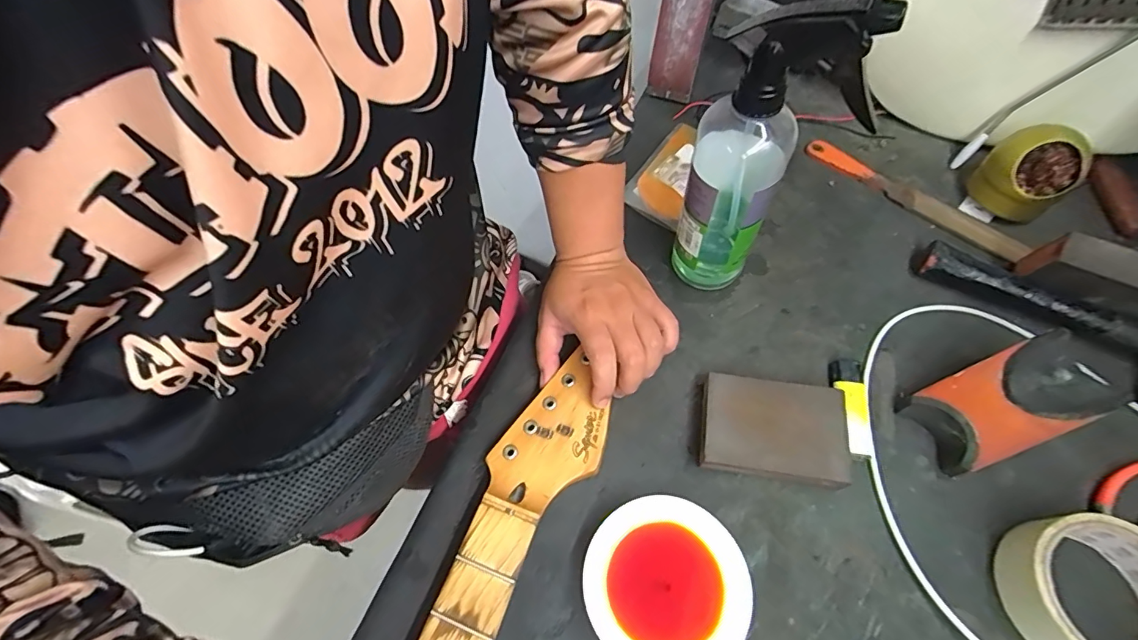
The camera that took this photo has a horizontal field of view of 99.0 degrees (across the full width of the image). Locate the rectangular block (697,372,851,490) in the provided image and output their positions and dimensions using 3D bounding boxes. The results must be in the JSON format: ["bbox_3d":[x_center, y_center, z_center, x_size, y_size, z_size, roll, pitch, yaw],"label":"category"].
[{"bbox_3d":[0.151,0.082,0.366,0.100,0.027,0.070,7,61,8],"label":"rectangular block"}]

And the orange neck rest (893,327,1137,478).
[{"bbox_3d":[0.307,0.059,0.344,0.097,0.073,0.061,-21,61,-7],"label":"orange neck rest"}]

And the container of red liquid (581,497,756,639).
[{"bbox_3d":[0.063,0.175,0.322,0.104,0.025,0.100,-2,60,3],"label":"container of red liquid"}]

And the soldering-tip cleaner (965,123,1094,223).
[{"bbox_3d":[0.416,-0.138,0.432,0.065,0.077,0.070,-33,63,-14],"label":"soldering-tip cleaner"}]

